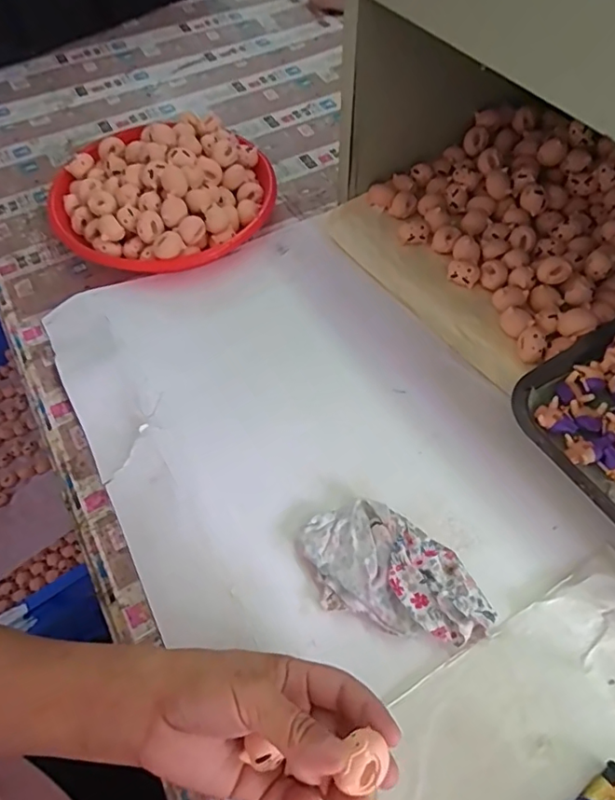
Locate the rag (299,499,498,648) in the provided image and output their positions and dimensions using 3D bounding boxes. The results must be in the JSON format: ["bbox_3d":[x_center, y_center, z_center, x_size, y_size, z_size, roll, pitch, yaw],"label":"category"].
[{"bbox_3d":[0.062,0.118,0.368,0.134,0.018,0.077,16,59,10],"label":"rag"}]

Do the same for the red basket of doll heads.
[{"bbox_3d":[-0.156,-0.230,0.560,0.229,0.060,0.202,-7,58,-4],"label":"red basket of doll heads"}]

